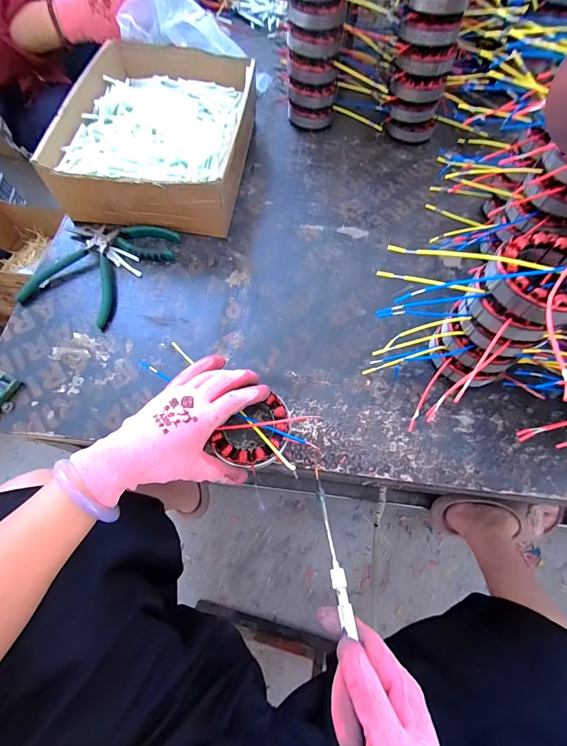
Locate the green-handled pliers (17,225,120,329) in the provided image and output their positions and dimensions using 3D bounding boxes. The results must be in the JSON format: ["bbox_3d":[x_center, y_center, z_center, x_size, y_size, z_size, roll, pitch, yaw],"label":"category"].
[{"bbox_3d":[-0.265,-0.139,0.452,0.116,0.024,0.140,17,65,7],"label":"green-handled pliers"}]

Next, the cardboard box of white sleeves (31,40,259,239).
[{"bbox_3d":[-0.174,-0.377,0.530,0.237,0.100,0.362,7,64,2],"label":"cardboard box of white sleeves"}]

